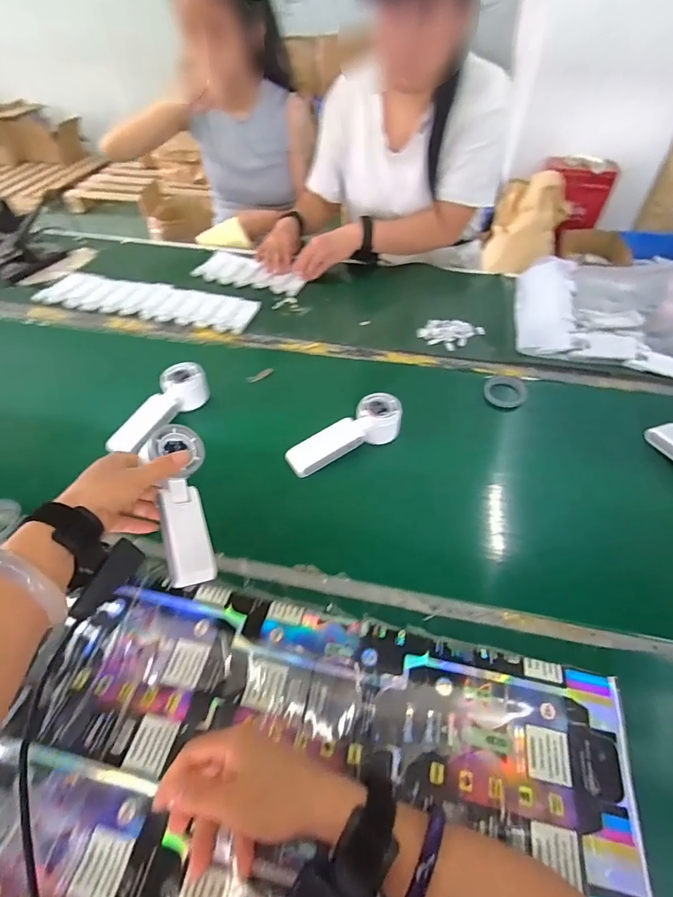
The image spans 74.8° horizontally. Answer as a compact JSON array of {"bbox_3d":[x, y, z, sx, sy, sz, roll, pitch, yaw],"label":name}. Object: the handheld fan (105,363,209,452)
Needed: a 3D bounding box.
[{"bbox_3d":[-0.254,-0.057,0.639,0.056,0.045,0.167,20,52,16],"label":"handheld fan"}]

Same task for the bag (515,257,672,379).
[{"bbox_3d":[0.537,-0.268,0.781,0.390,0.092,0.330,13,51,11],"label":"bag"}]

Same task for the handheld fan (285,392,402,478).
[{"bbox_3d":[0.012,-0.023,0.609,0.168,0.043,0.056,-21,53,-18],"label":"handheld fan"}]

